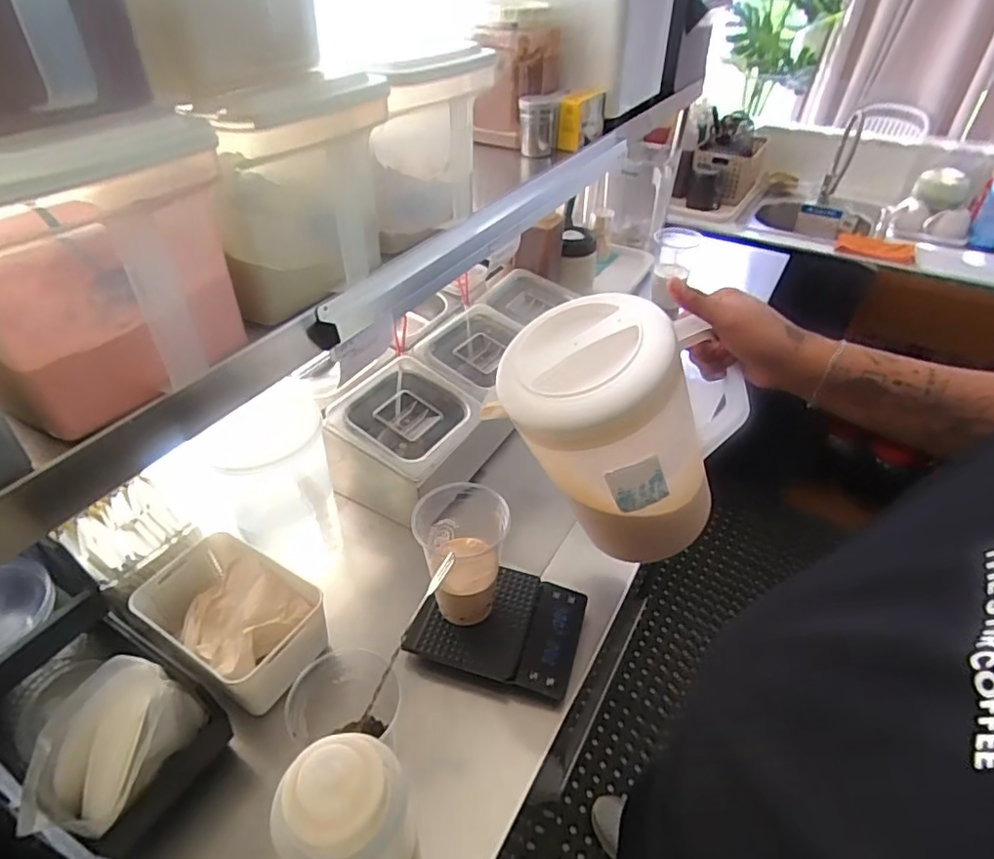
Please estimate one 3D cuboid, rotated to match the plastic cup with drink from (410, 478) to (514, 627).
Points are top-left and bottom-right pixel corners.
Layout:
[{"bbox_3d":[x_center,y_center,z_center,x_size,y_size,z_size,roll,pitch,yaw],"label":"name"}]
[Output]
[{"bbox_3d":[-0.038,0.140,0.637,0.091,0.160,0.086,0,40,0],"label":"plastic cup with drink"}]

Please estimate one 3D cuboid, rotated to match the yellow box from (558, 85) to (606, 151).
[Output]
[{"bbox_3d":[0.141,-0.499,0.947,0.040,0.070,0.122,21,44,23],"label":"yellow box"}]

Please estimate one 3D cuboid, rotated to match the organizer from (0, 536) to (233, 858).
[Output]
[{"bbox_3d":[-0.365,0.216,0.505,0.222,0.154,0.126,24,45,25],"label":"organizer"}]

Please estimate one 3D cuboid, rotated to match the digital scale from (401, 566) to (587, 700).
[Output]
[{"bbox_3d":[0.002,0.219,0.670,0.181,0.035,0.125,10,41,11],"label":"digital scale"}]

